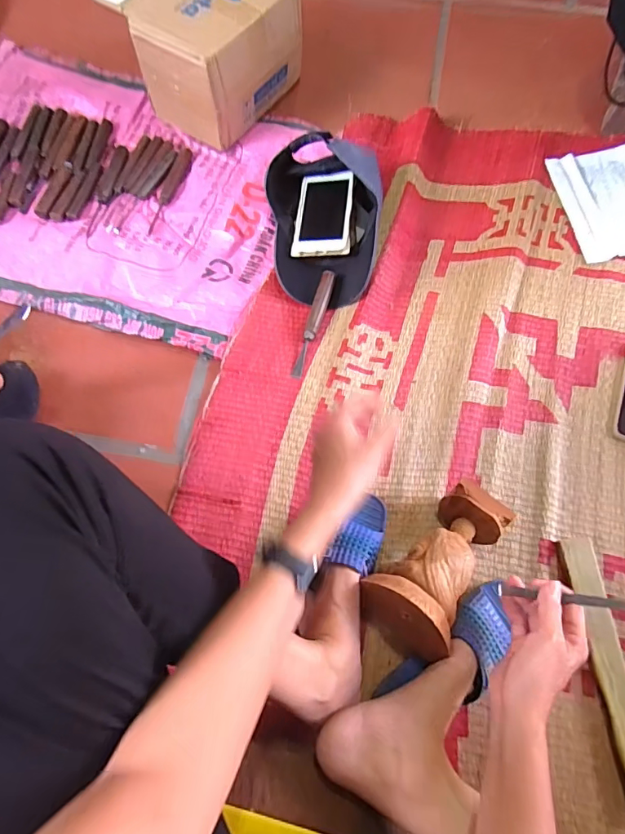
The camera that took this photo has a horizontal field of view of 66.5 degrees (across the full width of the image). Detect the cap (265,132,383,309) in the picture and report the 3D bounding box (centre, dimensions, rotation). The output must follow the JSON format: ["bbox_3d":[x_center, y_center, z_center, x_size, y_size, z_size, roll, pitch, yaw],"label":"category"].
[{"bbox_3d":[0.023,-0.301,0.728,0.173,0.081,0.264,-7,71,-1],"label":"cap"}]

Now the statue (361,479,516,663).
[{"bbox_3d":[0.149,0.165,0.550,0.091,0.102,0.182,38,70,13],"label":"statue"}]

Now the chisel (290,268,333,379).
[{"bbox_3d":[0.003,-0.138,0.705,0.022,0.022,0.171,14,72,6],"label":"chisel"}]

